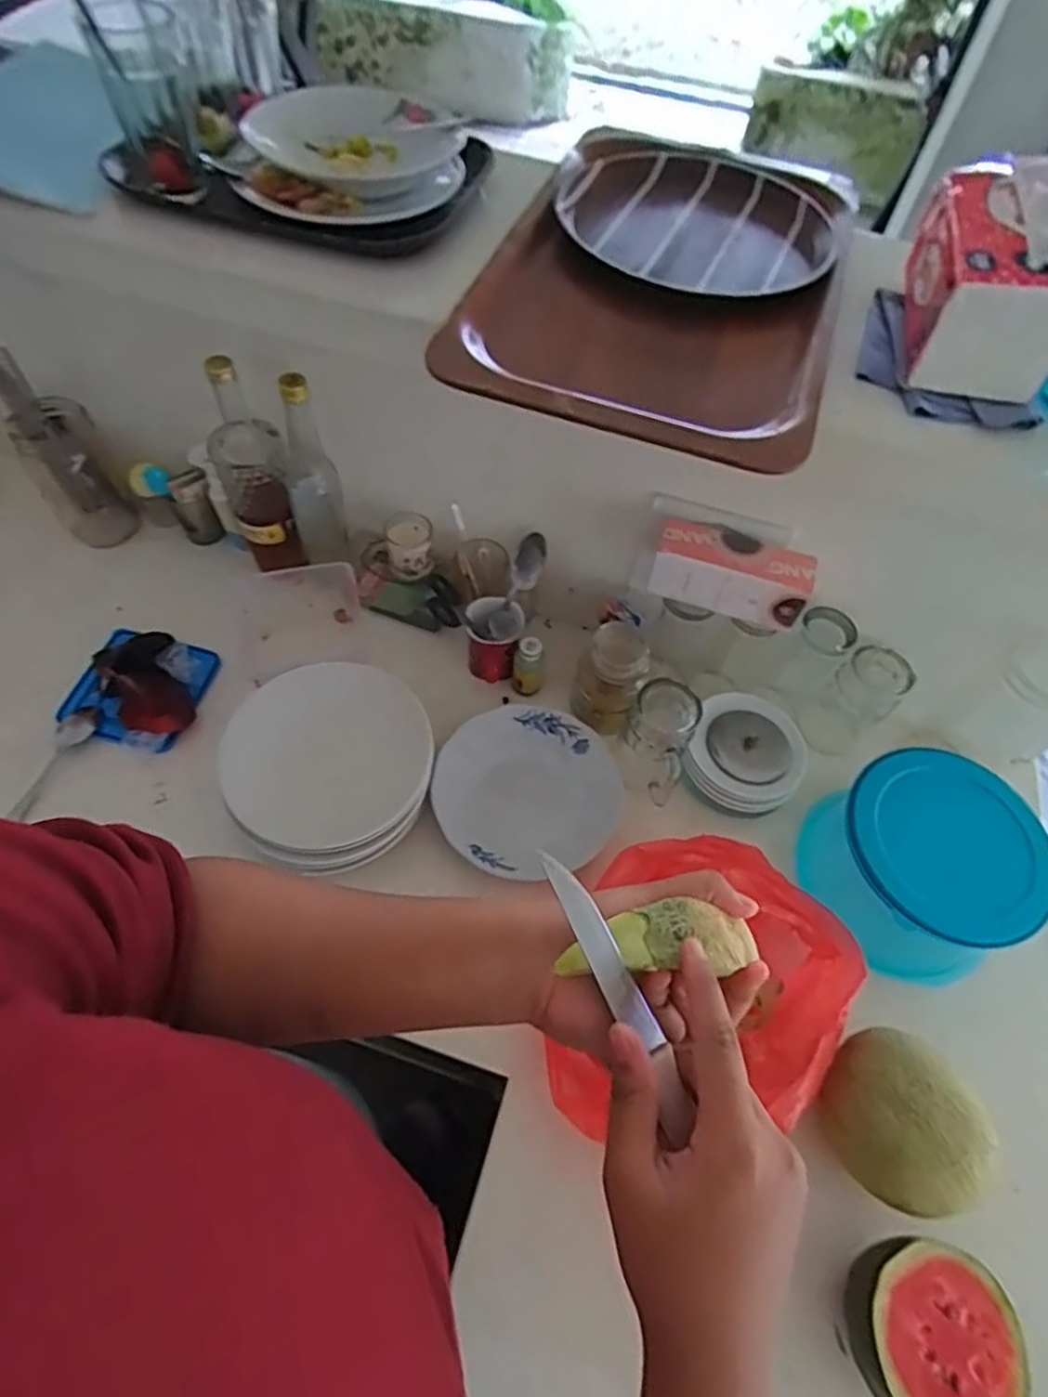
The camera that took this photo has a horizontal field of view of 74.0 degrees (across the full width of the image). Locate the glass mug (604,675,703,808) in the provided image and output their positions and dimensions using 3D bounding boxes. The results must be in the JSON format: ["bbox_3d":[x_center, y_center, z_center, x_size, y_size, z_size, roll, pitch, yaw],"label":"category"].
[{"bbox_3d":[0.135,0.048,0.755,0.077,0.123,0.094,22,60,9],"label":"glass mug"}]

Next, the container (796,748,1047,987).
[{"bbox_3d":[0.398,0.169,0.702,0.161,0.143,0.195,-17,61,-14],"label":"container"}]

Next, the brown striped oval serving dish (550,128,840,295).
[{"bbox_3d":[0.174,-0.507,0.719,0.272,0.026,0.292,14,59,5],"label":"brown striped oval serving dish"}]

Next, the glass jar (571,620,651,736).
[{"bbox_3d":[0.095,-0.021,0.780,0.070,0.110,0.070,2,58,-3],"label":"glass jar"}]

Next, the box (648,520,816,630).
[{"bbox_3d":[0.207,-0.125,0.703,0.150,0.060,0.058,15,59,5],"label":"box"}]

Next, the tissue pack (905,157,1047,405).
[{"bbox_3d":[0.390,-0.348,0.575,0.105,0.109,0.161,14,59,5],"label":"tissue pack"}]

